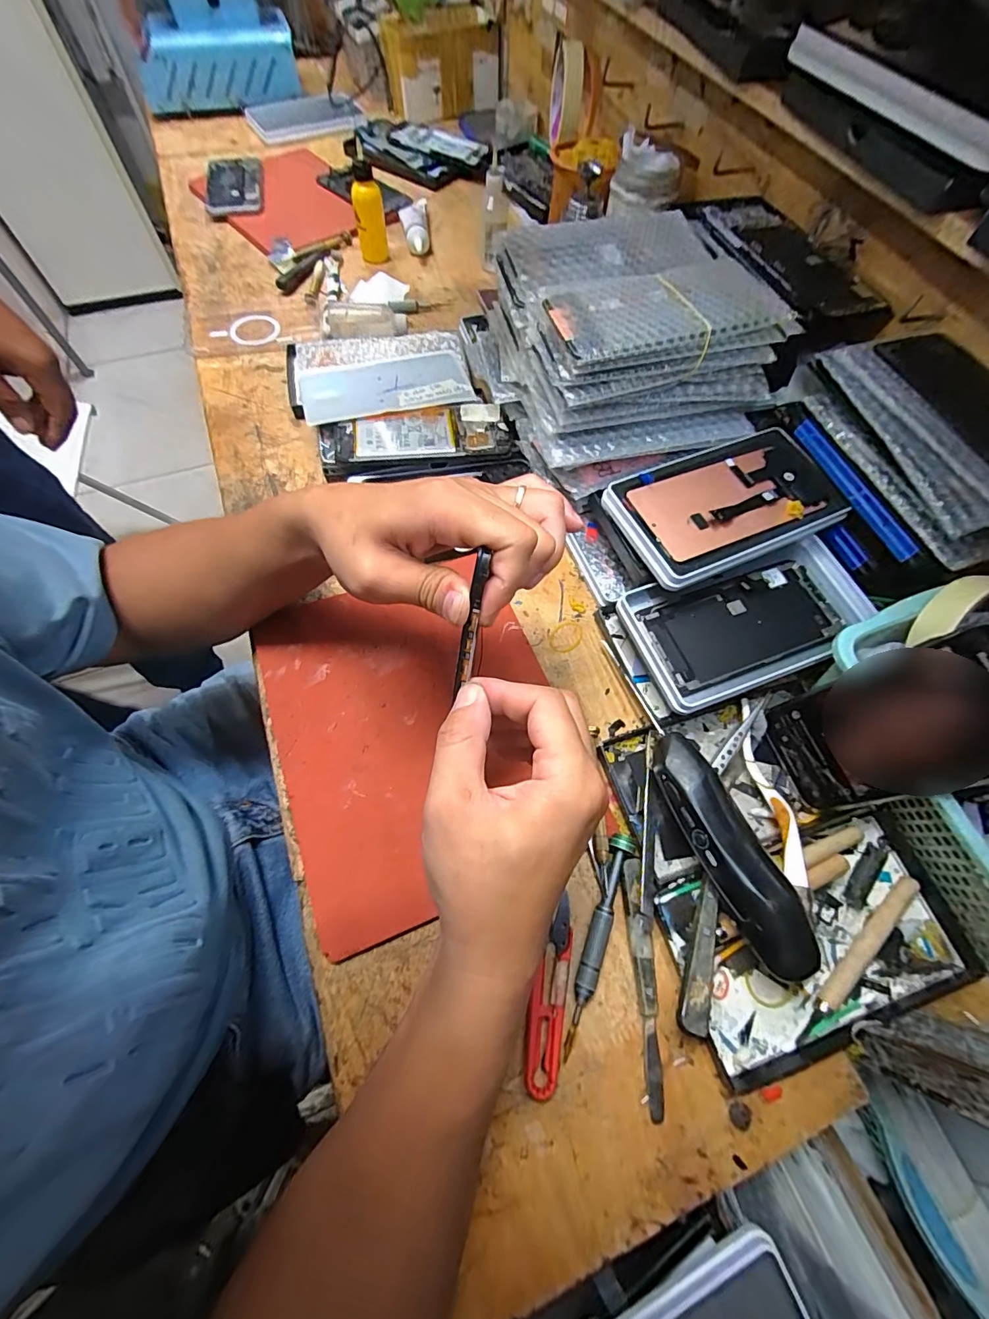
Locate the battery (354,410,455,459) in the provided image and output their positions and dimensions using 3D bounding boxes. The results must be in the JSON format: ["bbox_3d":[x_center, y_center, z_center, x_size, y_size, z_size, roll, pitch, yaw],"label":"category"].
[{"bbox_3d":[-0.089,-0.222,0.454,0.096,0.005,0.041,-8,90,-8],"label":"battery"}]

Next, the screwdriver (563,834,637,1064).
[{"bbox_3d":[0.065,0.173,0.285,0.015,0.018,0.125,18,66,6],"label":"screwdriver"}]

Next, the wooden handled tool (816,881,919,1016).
[{"bbox_3d":[0.238,0.179,0.293,0.106,0.011,0.010,-39,73,-18],"label":"wooden handled tool"}]

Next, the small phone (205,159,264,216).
[{"bbox_3d":[-0.362,-0.657,0.638,0.076,0.015,0.139,-8,66,-6],"label":"small phone"}]

